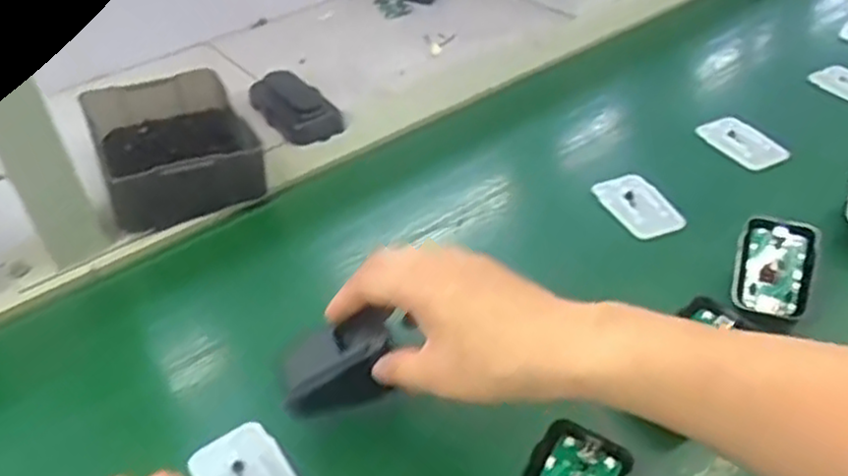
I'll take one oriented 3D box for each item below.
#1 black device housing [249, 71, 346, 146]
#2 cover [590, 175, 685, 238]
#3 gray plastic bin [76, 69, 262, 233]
[{"bbox_3d":[-0.115,-0.122,0.649,0.049,0.026,0.098,-27,46,-24],"label":"black device housing"},{"bbox_3d":[0.163,-0.026,0.549,0.042,0.008,0.066,-23,49,-15],"label":"cover"},{"bbox_3d":[-0.202,-0.076,0.586,0.117,0.051,0.154,-20,44,-17],"label":"gray plastic bin"}]

